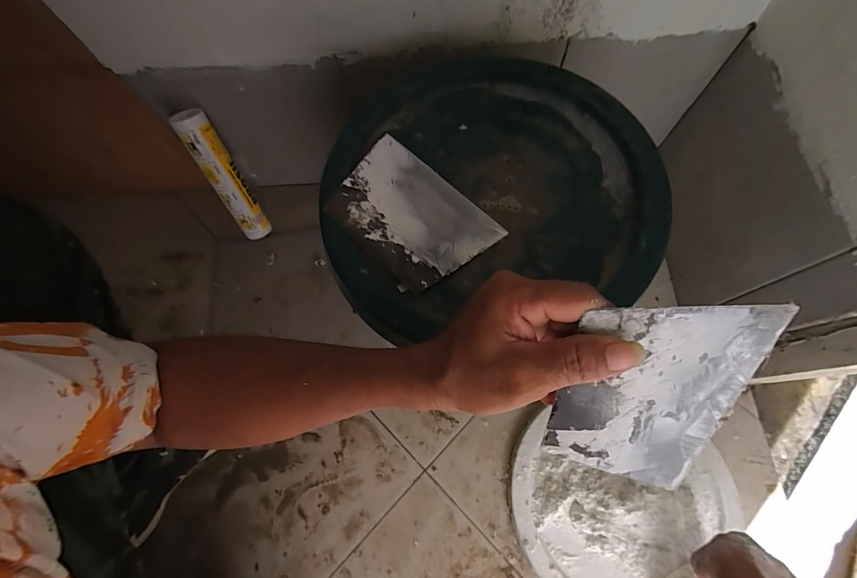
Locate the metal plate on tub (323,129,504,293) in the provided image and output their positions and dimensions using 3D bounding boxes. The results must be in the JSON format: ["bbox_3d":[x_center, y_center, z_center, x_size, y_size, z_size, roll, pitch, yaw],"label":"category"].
[{"bbox_3d":[-0.018,-0.065,0.316,0.137,0.005,0.095,43,75,11],"label":"metal plate on tub"}]

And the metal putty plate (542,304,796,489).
[{"bbox_3d":[0.126,0.063,0.212,0.090,0.134,0.004,9,30,6],"label":"metal putty plate"}]

